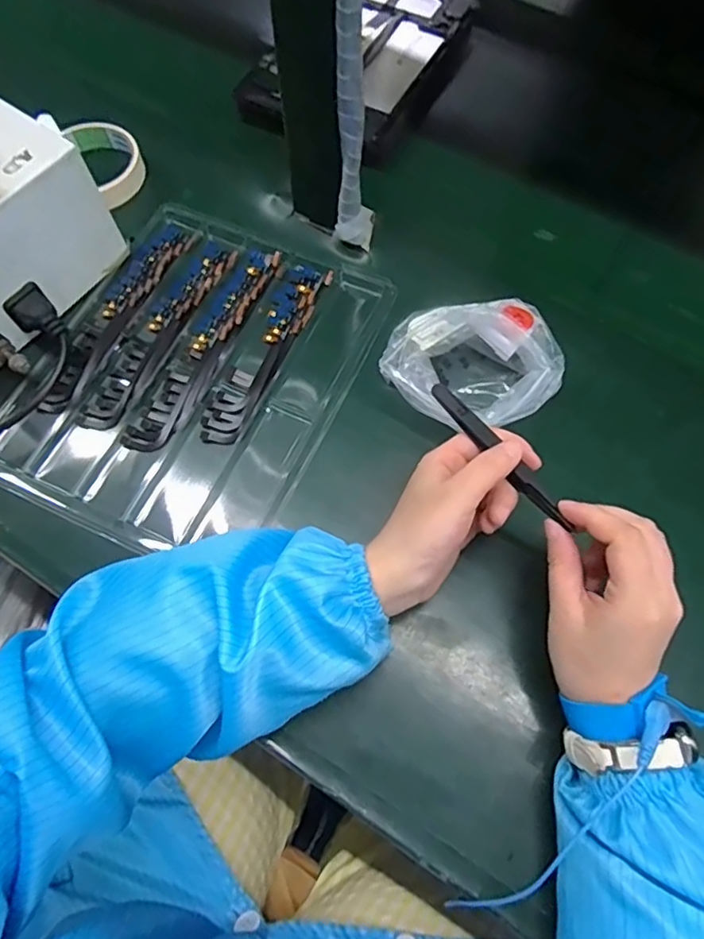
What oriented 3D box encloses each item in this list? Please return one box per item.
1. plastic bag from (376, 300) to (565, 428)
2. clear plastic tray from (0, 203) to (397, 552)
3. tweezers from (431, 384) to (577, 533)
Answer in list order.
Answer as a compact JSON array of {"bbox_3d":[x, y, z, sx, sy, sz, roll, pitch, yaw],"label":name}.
[{"bbox_3d":[0.087,-0.072,0.417,0.128,0.051,0.099,-9,68,-2],"label":"plastic bag"},{"bbox_3d":[-0.119,-0.075,0.446,0.218,0.016,0.273,22,70,10],"label":"clear plastic tray"},{"bbox_3d":[0.085,-0.010,0.338,0.011,0.009,0.111,-33,68,-11],"label":"tweezers"}]

